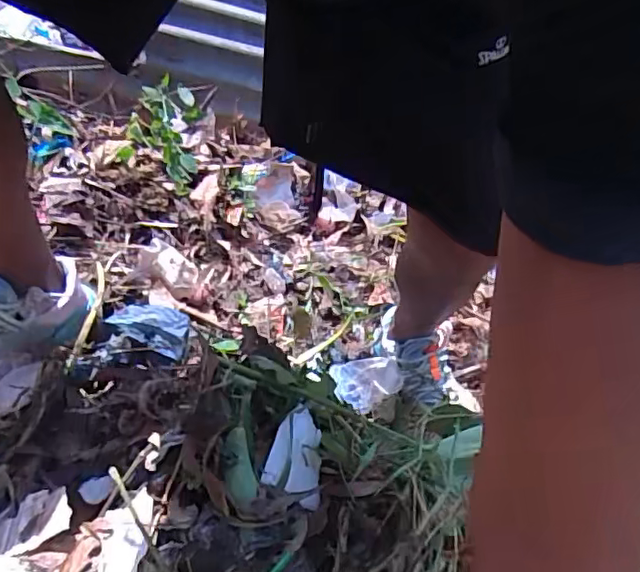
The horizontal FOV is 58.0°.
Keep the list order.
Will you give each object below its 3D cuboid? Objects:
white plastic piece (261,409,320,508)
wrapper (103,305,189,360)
[{"bbox_3d":[-0.020,0.181,0.622,0.073,0.013,0.084,28,67,-21],"label":"white plastic piece"},{"bbox_3d":[-0.225,0.054,0.775,0.101,0.020,0.062,23,57,-9],"label":"wrapper"}]

